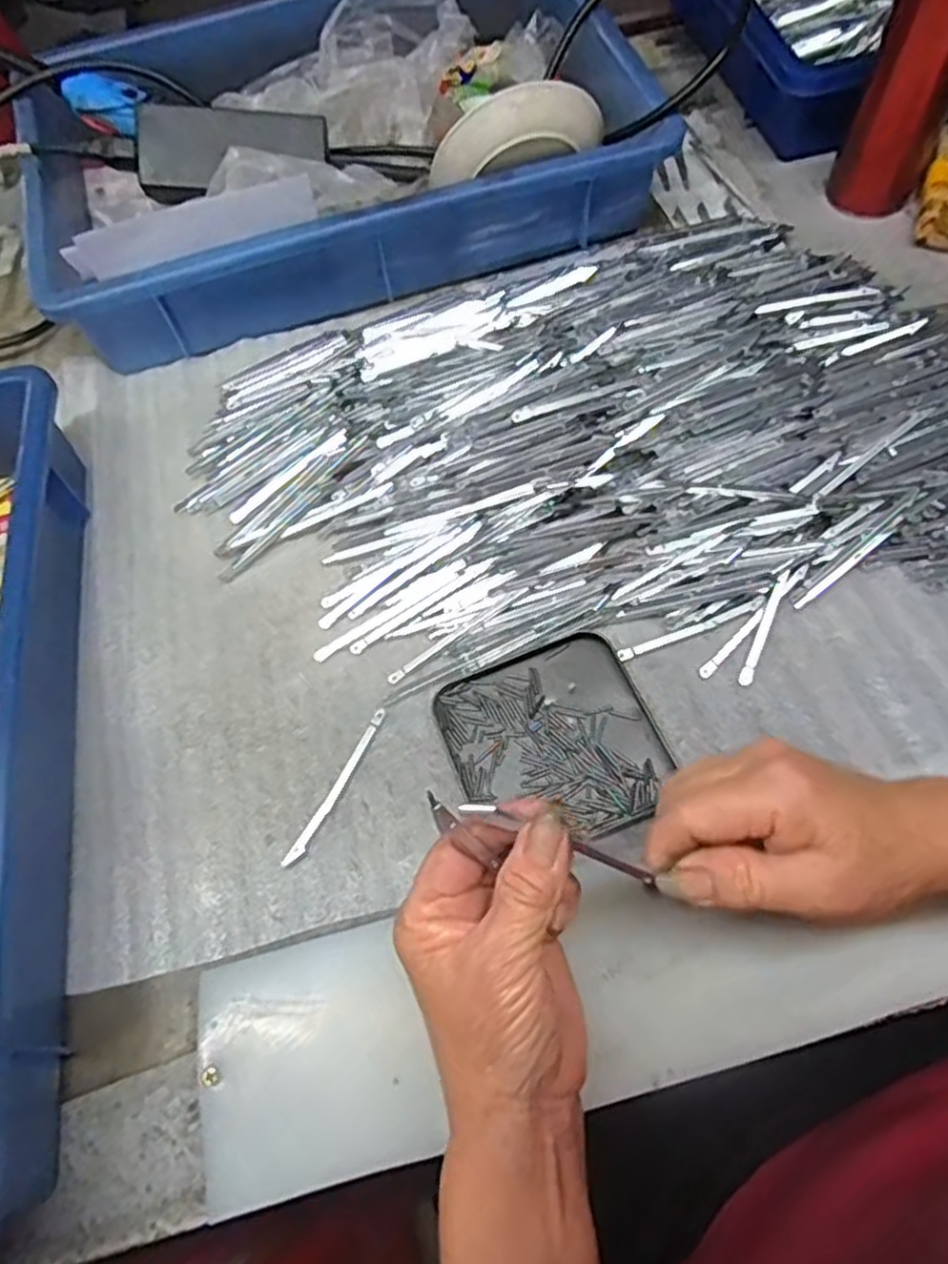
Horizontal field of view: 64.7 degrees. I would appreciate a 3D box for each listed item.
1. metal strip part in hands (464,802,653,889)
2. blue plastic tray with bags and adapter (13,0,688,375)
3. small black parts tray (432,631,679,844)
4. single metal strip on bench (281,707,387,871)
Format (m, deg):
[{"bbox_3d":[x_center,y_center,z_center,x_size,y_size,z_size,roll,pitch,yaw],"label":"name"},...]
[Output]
[{"bbox_3d":[0.032,0.077,0.271,0.082,0.005,0.006,26,64,-16],"label":"metal strip part in hands"},{"bbox_3d":[-0.102,-0.365,0.553,0.430,0.101,0.268,-18,63,-5],"label":"blue plastic tray with bags and adapter"},{"bbox_3d":[0.040,0.056,0.379,0.101,0.009,0.101,-20,63,-6],"label":"small black parts tray"},{"bbox_3d":[-0.069,0.078,0.380,0.007,0.007,0.089,23,67,15],"label":"single metal strip on bench"}]

